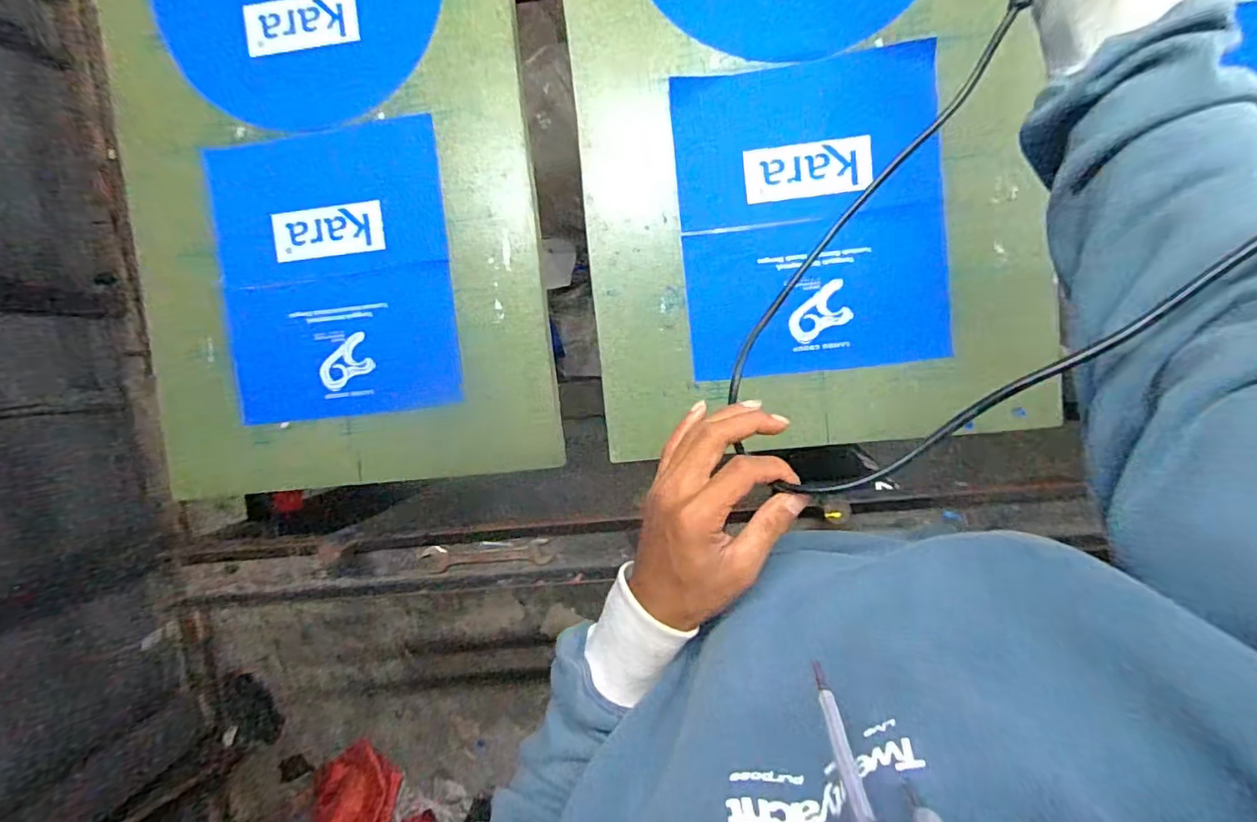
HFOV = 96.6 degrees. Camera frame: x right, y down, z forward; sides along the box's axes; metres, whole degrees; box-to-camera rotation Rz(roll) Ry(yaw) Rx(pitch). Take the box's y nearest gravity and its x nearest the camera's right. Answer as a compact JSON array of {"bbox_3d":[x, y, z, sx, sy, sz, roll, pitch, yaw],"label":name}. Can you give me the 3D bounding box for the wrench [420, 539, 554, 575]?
[{"bbox_3d":[-0.155,0.158,0.615,0.145,0.016,0.030,-6,93,7],"label":"wrench"}]

